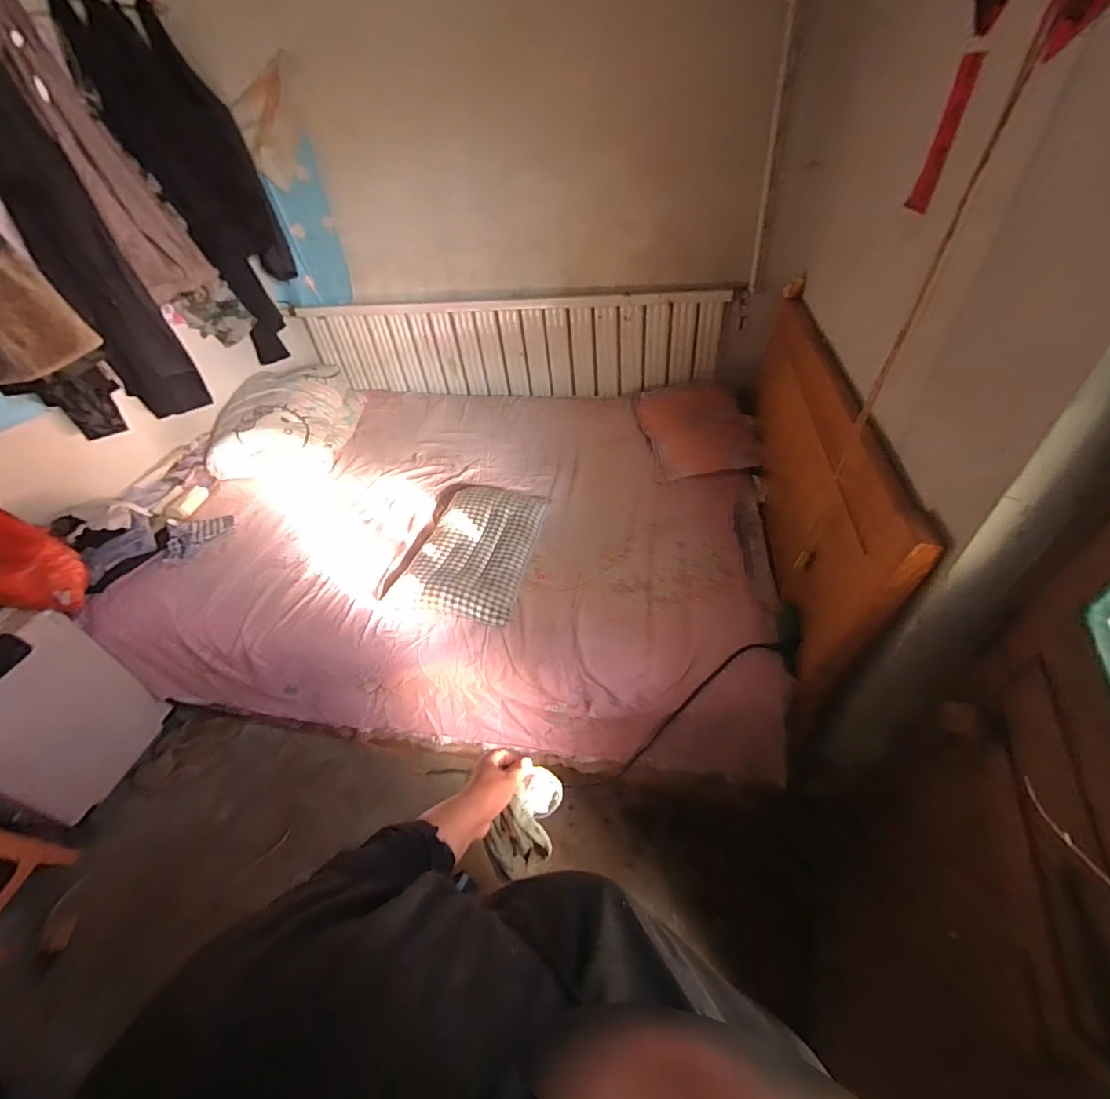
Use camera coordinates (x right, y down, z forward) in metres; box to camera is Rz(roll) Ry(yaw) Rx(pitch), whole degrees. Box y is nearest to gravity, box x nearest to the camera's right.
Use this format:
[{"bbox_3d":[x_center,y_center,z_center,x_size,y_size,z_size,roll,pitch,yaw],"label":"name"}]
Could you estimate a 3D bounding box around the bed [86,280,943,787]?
[{"bbox_3d":[-0.213,-0.189,1.628,1.949,0.739,1.426,3,41,12],"label":"bed"}]

